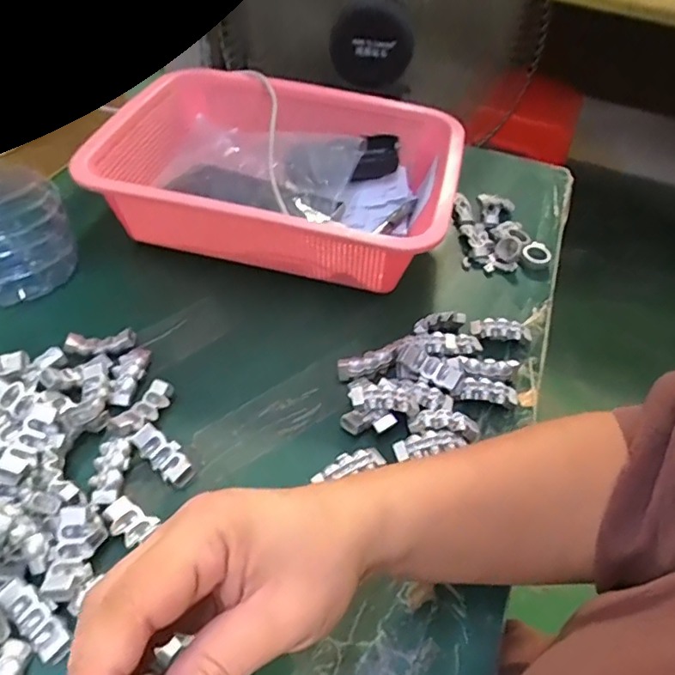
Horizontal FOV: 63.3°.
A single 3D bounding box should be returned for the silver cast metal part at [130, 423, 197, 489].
[{"bbox_3d":[-0.109,0.074,0.346,0.020,0.013,0.047,-33,58,-31],"label":"silver cast metal part"}]

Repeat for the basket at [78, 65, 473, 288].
[{"bbox_3d":[-0.047,-0.145,0.501,0.289,0.087,0.216,13,47,6],"label":"basket"}]

